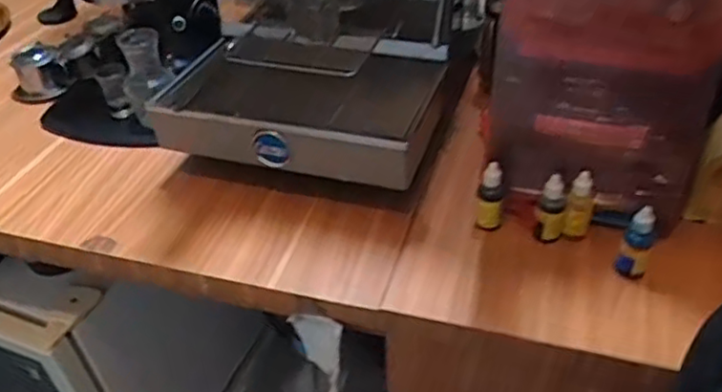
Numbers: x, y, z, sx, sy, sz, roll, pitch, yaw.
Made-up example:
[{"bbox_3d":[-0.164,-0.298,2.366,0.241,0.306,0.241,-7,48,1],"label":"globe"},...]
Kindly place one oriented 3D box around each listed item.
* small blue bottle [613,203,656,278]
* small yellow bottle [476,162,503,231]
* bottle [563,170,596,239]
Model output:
[{"bbox_3d":[0.277,0.045,0.645,0.028,0.081,0.025,20,44,26],"label":"small blue bottle"},{"bbox_3d":[0.143,-0.002,0.710,0.027,0.079,0.025,10,41,16],"label":"small yellow bottle"},{"bbox_3d":[0.236,0.011,0.690,0.025,0.076,0.020,16,43,22],"label":"bottle"}]

